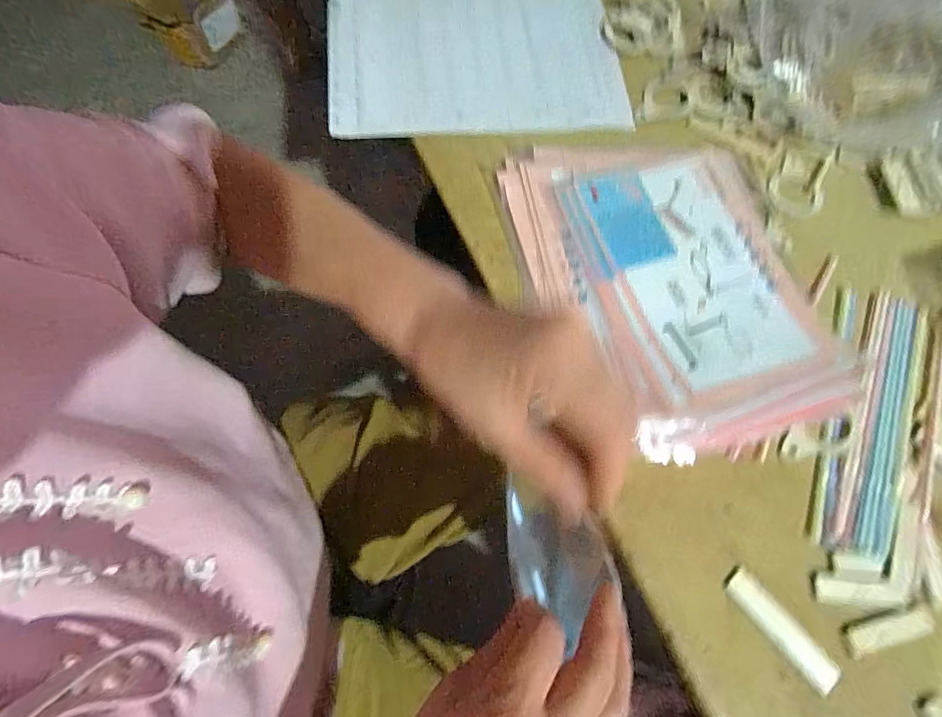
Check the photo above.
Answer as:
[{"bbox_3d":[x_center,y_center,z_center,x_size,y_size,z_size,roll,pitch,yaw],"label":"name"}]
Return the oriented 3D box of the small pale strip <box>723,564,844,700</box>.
[{"bbox_3d":[0.199,0.172,0.289,0.022,0.004,0.079,-40,77,-14],"label":"small pale strip"}]

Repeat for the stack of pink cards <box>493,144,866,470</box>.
[{"bbox_3d":[0.156,-0.069,0.360,0.206,0.021,0.275,-15,72,-7],"label":"stack of pink cards"}]

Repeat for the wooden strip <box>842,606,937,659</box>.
[{"bbox_3d":[0.271,0.176,0.290,0.060,0.004,0.017,-15,72,-7],"label":"wooden strip"}]

